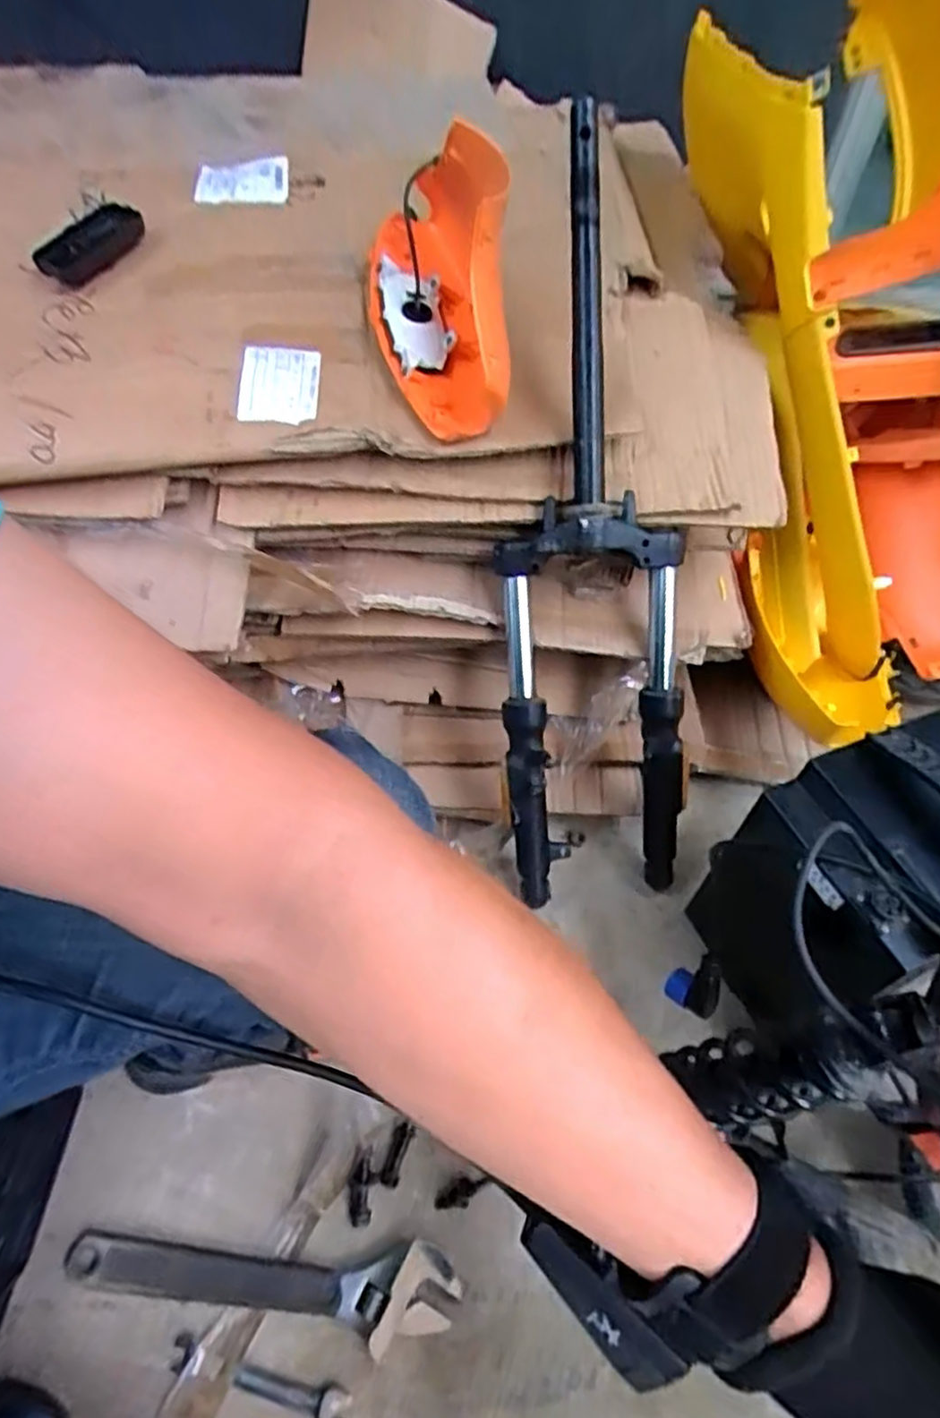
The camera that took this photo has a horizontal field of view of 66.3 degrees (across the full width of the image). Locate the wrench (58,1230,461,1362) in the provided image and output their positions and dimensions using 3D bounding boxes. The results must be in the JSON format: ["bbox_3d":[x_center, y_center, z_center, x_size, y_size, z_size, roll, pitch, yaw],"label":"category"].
[{"bbox_3d":[-0.160,0.444,0.549,0.294,0.014,0.061,1,52,0],"label":"wrench"}]

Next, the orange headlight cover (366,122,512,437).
[{"bbox_3d":[-0.035,-0.405,0.655,0.108,0.179,0.269,-5,51,-6],"label":"orange headlight cover"}]

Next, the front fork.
[{"bbox_3d":[0.111,-0.143,0.681,0.174,0.694,0.082,-5,17,-5],"label":"front fork"}]

